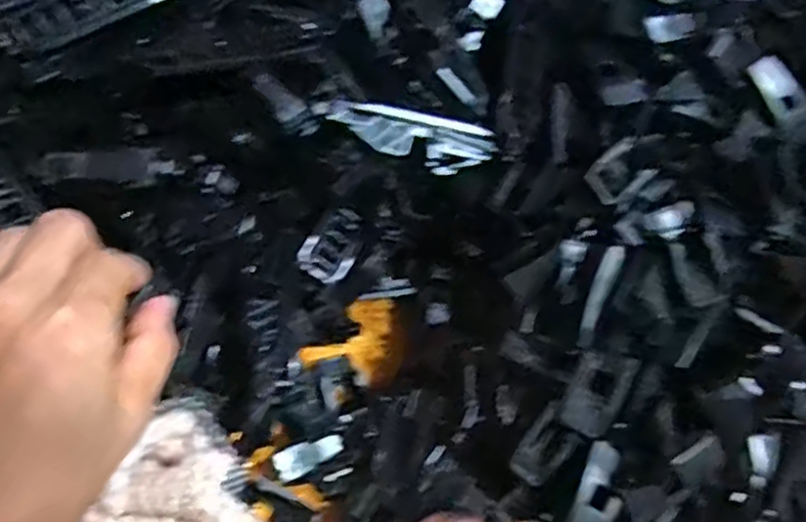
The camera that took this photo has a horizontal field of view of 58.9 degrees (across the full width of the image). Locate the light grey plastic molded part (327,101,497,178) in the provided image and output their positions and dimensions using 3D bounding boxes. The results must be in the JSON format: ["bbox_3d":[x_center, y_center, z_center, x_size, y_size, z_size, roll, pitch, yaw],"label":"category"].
[{"bbox_3d":[0.003,-0.051,0.291,0.067,0.017,0.016,13,53,-12],"label":"light grey plastic molded part"}]

